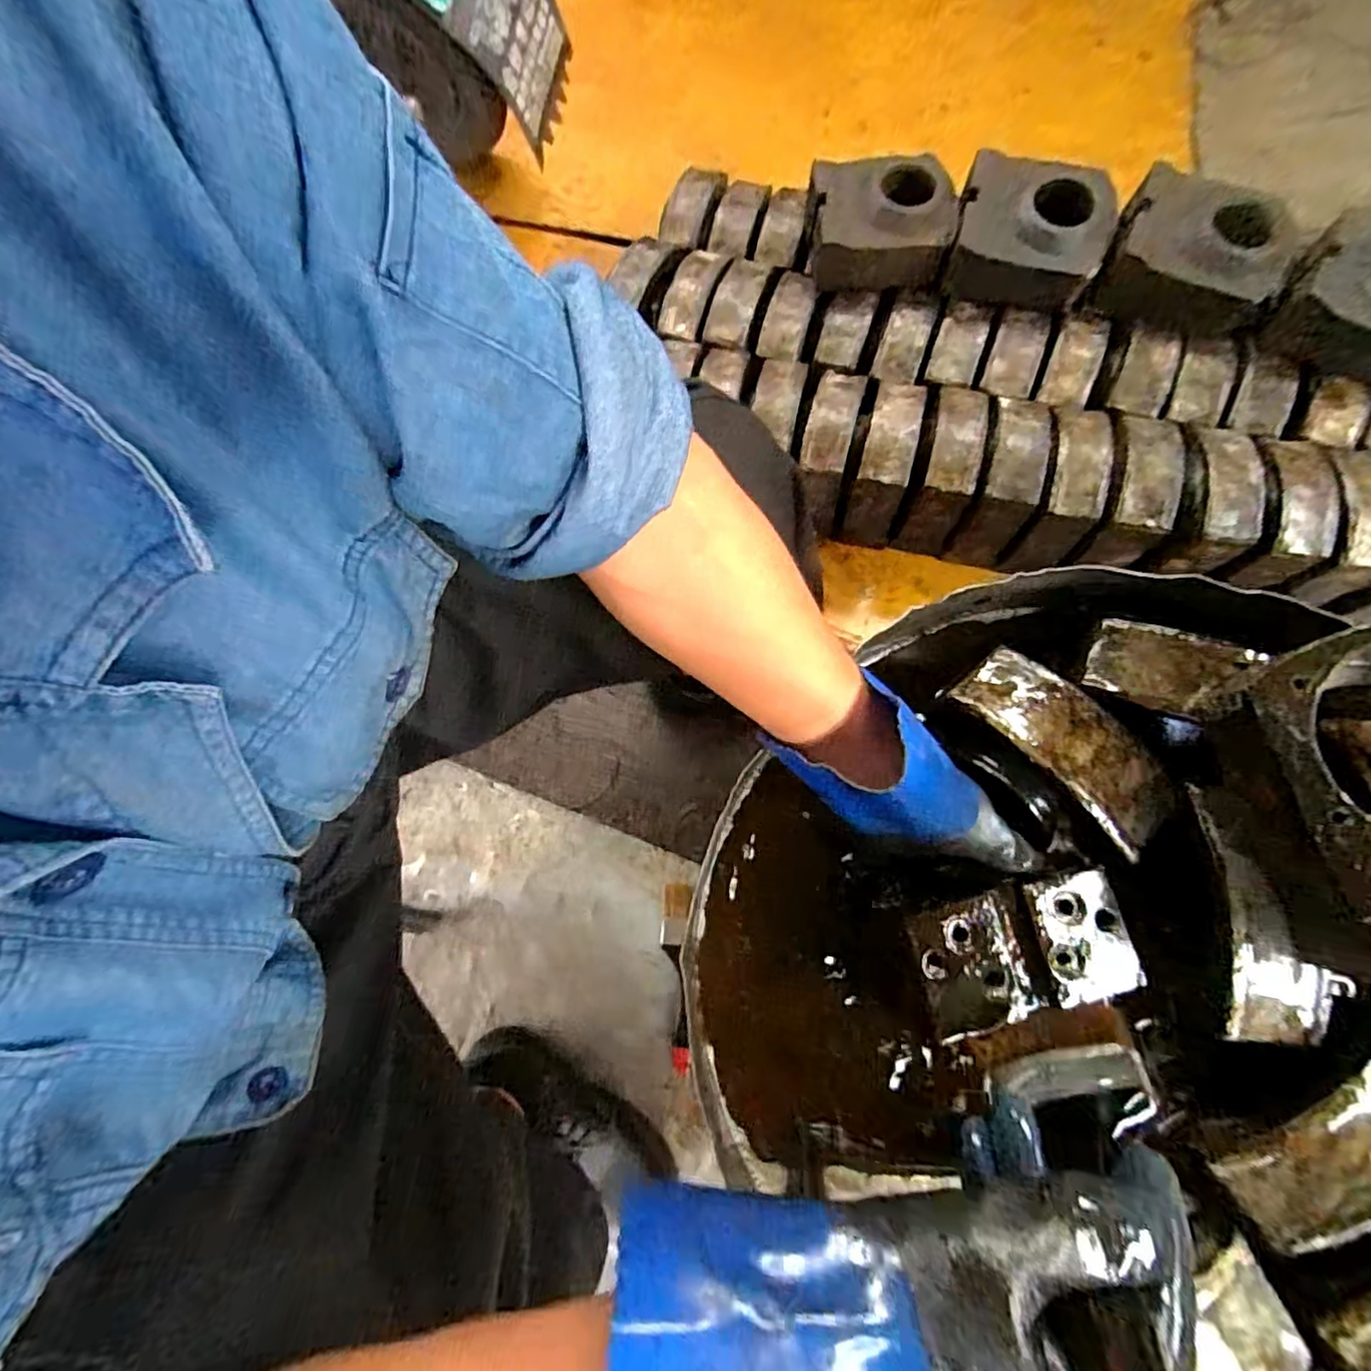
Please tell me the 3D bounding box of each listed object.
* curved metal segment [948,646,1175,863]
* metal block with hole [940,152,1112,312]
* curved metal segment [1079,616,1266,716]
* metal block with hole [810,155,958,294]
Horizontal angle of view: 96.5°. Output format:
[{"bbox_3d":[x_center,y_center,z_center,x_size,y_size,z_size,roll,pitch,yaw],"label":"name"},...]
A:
[{"bbox_3d":[0.270,0.040,0.429,0.060,0.029,0.154,-42,74,-8],"label":"curved metal segment"},{"bbox_3d":[0.447,-0.588,0.802,0.183,0.090,0.159,16,75,10],"label":"metal block with hole"},{"bbox_3d":[0.342,-0.011,0.434,0.093,0.015,0.058,22,87,27],"label":"curved metal segment"},{"bbox_3d":[0.260,-0.623,0.830,0.185,0.082,0.150,6,74,7],"label":"metal block with hole"}]

